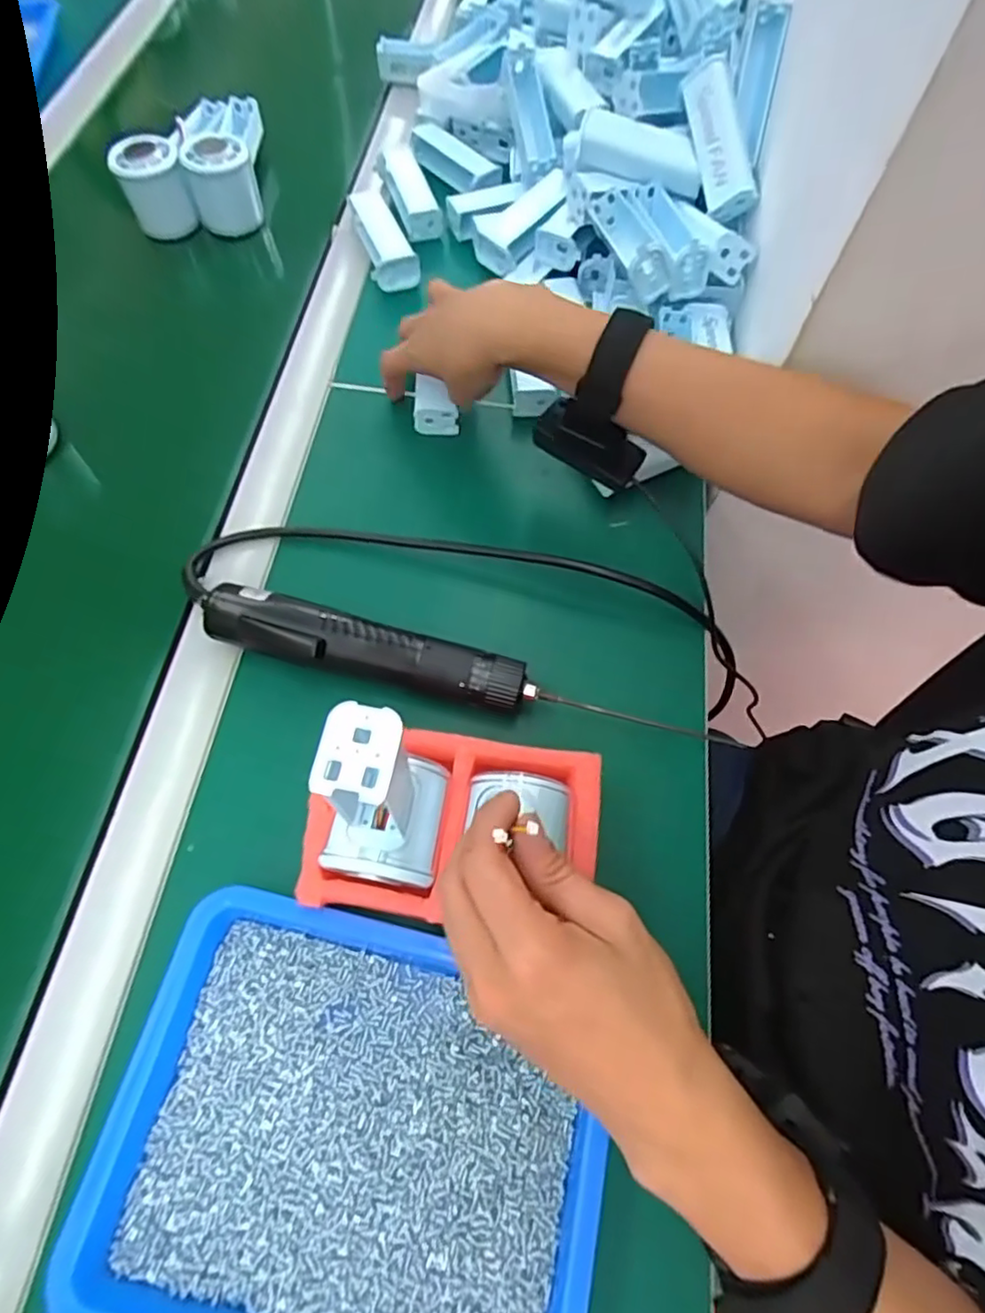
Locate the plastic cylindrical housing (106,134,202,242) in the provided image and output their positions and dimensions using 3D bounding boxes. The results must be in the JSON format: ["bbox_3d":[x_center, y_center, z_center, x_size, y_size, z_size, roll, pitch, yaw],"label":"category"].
[{"bbox_3d":[-0.303,-0.421,0.577,0.057,0.065,0.049,-18,67,-9],"label":"plastic cylindrical housing"}]

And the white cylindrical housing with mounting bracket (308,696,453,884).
[{"bbox_3d":[-0.047,0.061,0.269,0.045,0.125,0.059,8,65,3],"label":"white cylindrical housing with mounting bracket"}]

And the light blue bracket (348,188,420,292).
[{"bbox_3d":[-0.099,-0.374,0.566,0.039,0.024,0.105,-19,67,-10],"label":"light blue bracket"}]

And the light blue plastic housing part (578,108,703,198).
[{"bbox_3d":[0.116,-0.392,0.492,0.095,0.033,0.032,11,65,4],"label":"light blue plastic housing part"}]

